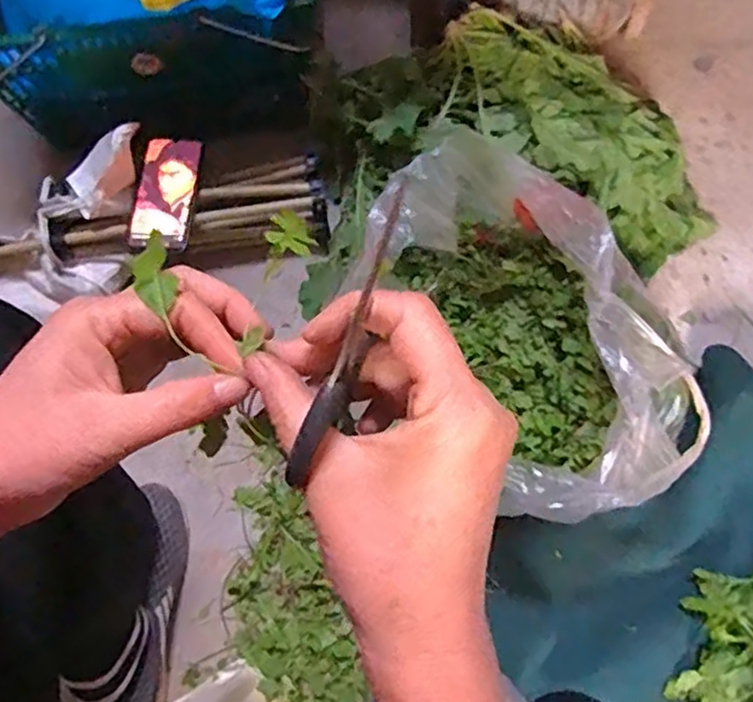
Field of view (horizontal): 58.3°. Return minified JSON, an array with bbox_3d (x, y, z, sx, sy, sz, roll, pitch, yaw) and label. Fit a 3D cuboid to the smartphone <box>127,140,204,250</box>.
[{"bbox_3d":[-0.275,-0.203,0.878,0.075,0.014,0.147,12,87,-1],"label":"smartphone"}]

